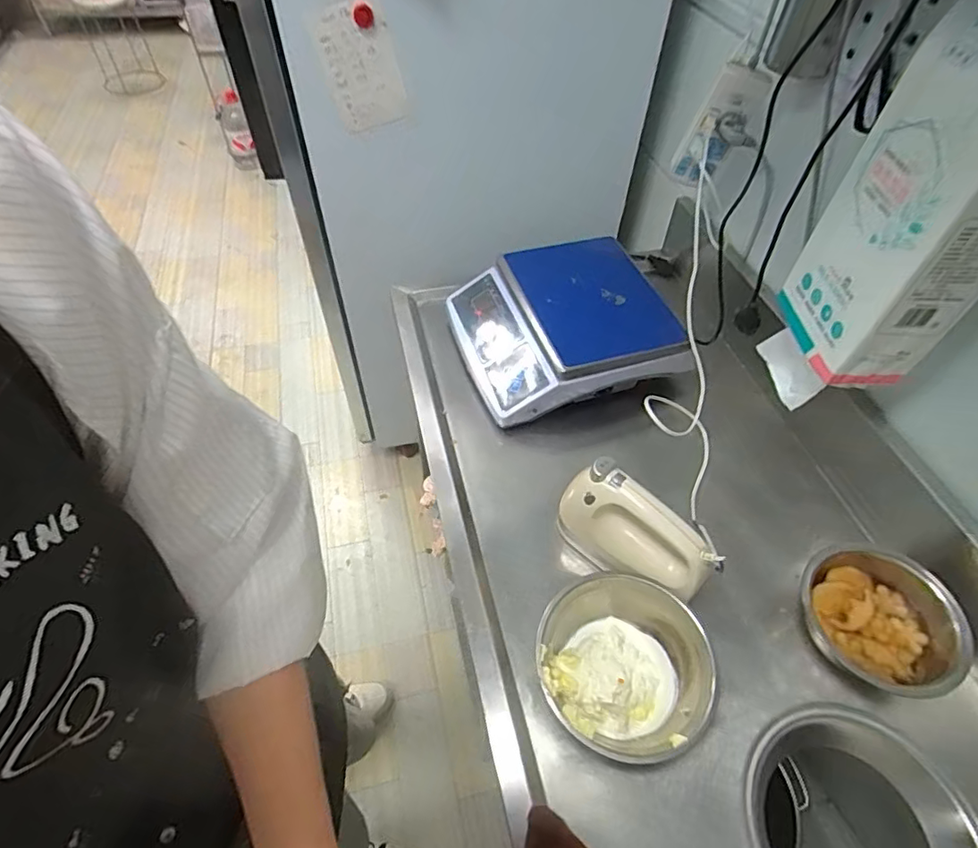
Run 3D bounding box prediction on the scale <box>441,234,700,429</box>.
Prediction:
[{"bbox_3d":[0.117,-0.164,0.915,0.320,0.107,0.308,-14,53,-14],"label":"scale"}]

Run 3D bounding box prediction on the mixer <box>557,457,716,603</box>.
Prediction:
[{"bbox_3d":[0.165,0.139,0.669,0.192,0.116,0.076,36,58,24],"label":"mixer"}]

